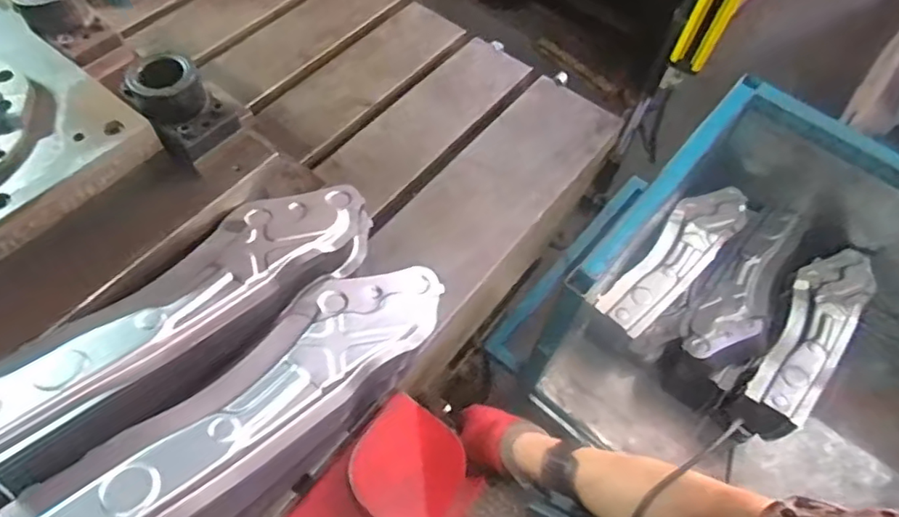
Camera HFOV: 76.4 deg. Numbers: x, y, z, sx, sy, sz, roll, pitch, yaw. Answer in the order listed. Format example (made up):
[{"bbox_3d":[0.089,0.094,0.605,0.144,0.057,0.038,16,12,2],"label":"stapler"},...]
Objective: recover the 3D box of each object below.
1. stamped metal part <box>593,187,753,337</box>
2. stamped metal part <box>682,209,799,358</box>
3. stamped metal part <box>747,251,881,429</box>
[{"bbox_3d":[0.474,-0.016,1.193,0.438,0.061,0.127,-39,70,-23],"label":"stamped metal part"},{"bbox_3d":[0.598,0.044,1.173,0.133,0.059,0.430,34,63,14],"label":"stamped metal part"},{"bbox_3d":[0.705,0.127,1.085,0.125,0.041,0.425,33,63,14],"label":"stamped metal part"}]

